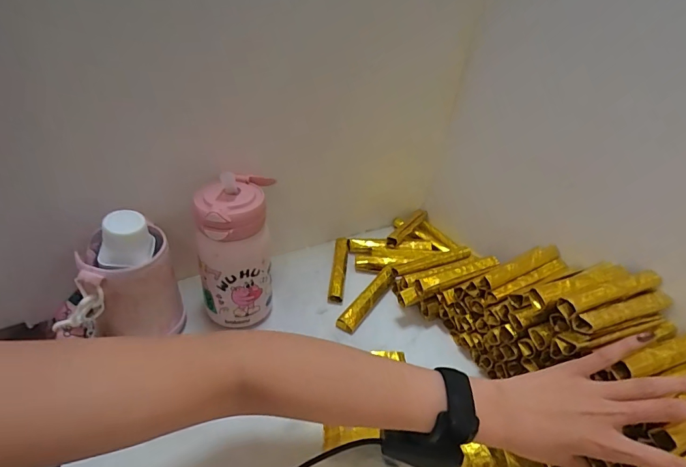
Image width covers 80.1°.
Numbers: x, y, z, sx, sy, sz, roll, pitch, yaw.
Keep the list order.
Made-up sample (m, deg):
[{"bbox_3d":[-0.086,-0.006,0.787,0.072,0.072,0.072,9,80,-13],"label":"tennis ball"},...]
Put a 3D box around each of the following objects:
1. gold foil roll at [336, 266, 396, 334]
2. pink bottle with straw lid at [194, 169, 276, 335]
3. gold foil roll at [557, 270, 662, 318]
[{"bbox_3d":[0.036,0.090,0.560,0.023,0.026,0.130,24,40,27],"label":"gold foil roll"},{"bbox_3d":[-0.128,0.023,0.489,0.081,0.184,0.095,1,35,-3],"label":"pink bottle with straw lid"},{"bbox_3d":[0.271,0.058,0.408,0.127,0.019,0.019,-11,38,-19],"label":"gold foil roll"}]

